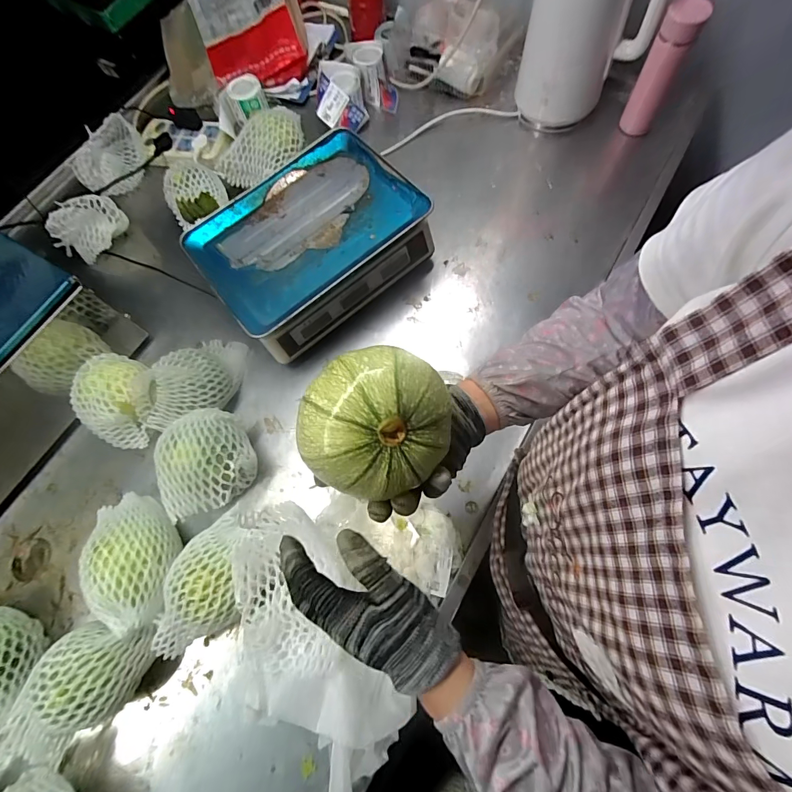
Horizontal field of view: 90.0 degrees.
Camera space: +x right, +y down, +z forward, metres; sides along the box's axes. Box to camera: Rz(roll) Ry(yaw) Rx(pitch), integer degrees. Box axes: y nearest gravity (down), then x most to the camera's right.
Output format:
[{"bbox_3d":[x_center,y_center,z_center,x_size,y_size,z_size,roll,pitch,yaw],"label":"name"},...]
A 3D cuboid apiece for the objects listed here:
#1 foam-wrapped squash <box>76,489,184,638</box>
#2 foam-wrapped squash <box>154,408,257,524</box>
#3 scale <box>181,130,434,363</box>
[{"bbox_3d":[-0.340,0.208,0.517,0.107,0.098,0.164,-40,72,-9],"label":"foam-wrapped squash"},{"bbox_3d":[-0.254,0.089,0.544,0.116,0.101,0.133,-19,70,-2],"label":"foam-wrapped squash"},{"bbox_3d":[-0.134,-0.238,0.635,0.320,0.112,0.241,-38,72,-9],"label":"scale"}]

